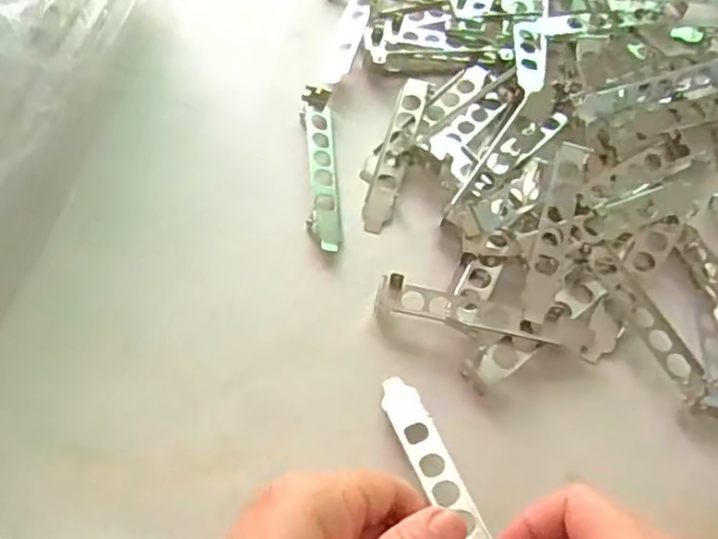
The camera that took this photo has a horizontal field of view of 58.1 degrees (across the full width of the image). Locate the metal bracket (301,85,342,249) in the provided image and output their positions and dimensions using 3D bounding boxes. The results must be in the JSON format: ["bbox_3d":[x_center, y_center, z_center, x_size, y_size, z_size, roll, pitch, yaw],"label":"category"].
[{"bbox_3d":[-0.024,-0.067,0.415,0.022,0.009,0.121,-4,64,-3],"label":"metal bracket"}]

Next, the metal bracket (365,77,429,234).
[{"bbox_3d":[0.024,-0.076,0.420,0.020,0.011,0.116,15,65,6],"label":"metal bracket"}]

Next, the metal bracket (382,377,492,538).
[{"bbox_3d":[0.038,0.097,0.306,0.020,0.007,0.118,-21,45,-11],"label":"metal bracket"}]

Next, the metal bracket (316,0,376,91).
[{"bbox_3d":[-0.005,-0.179,0.475,0.021,0.013,0.130,14,65,6],"label":"metal bracket"}]

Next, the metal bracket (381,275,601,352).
[{"bbox_3d":[0.069,0.027,0.357,0.120,0.018,0.022,14,65,6],"label":"metal bracket"}]

